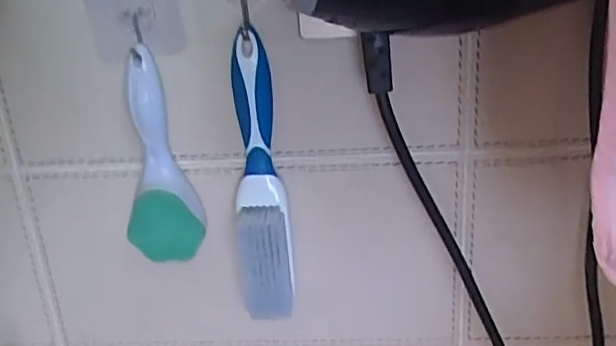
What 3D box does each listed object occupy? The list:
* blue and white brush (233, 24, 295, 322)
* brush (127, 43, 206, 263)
[{"bbox_3d":[-0.031,0.009,0.412,0.034,0.183,0.038,-6,22,-2],"label":"blue and white brush"},{"bbox_3d":[-0.097,-0.008,0.419,0.046,0.134,0.024,-9,23,-10],"label":"brush"}]

